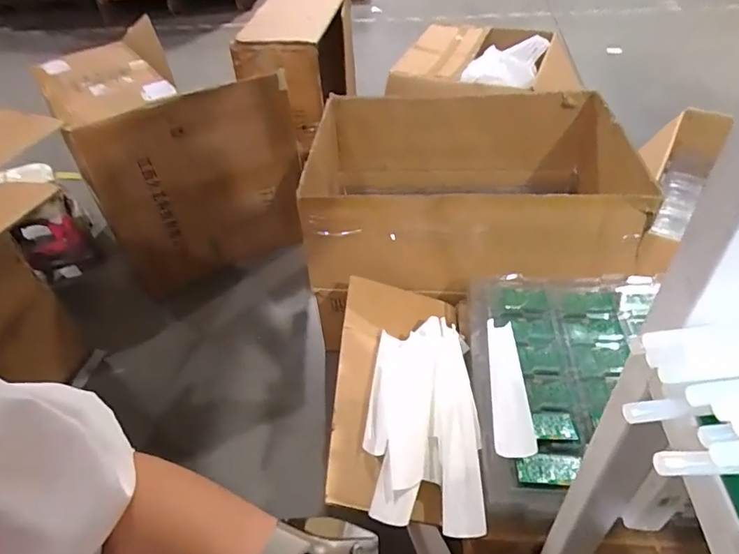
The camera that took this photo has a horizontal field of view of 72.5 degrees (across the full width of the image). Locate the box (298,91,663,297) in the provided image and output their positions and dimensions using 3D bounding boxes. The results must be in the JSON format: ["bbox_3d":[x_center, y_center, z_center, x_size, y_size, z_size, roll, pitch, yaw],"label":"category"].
[{"bbox_3d":[0.222,-0.202,1.222,0.755,0.278,0.524,1,44,7],"label":"box"}]

